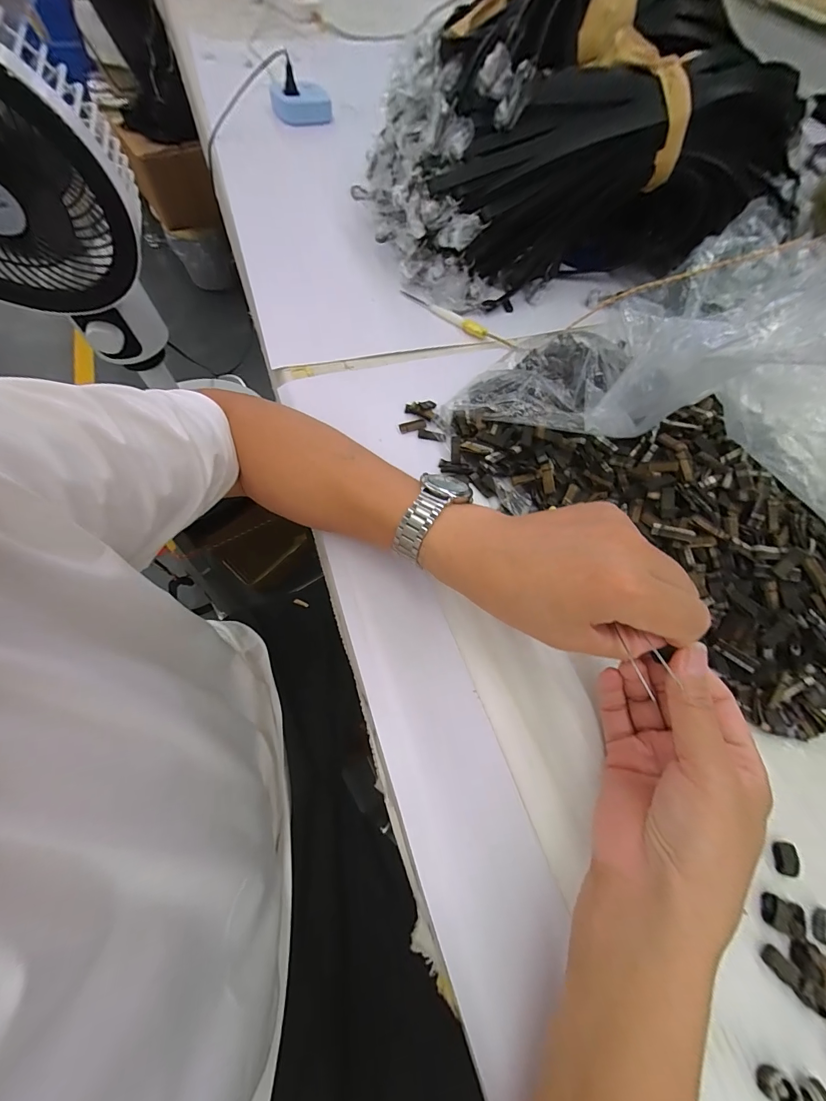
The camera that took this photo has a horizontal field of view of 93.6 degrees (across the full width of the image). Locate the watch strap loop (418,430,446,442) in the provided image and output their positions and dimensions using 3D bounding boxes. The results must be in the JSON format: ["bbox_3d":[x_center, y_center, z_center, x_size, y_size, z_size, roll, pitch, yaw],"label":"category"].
[{"bbox_3d":[0.020,-0.118,0.400,0.028,0.008,0.007,9,64,2],"label":"watch strap loop"}]

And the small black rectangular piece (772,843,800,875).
[{"bbox_3d":[0.243,0.201,0.253,0.013,0.005,0.018,8,64,1],"label":"small black rectangular piece"}]

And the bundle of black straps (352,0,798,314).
[{"bbox_3d":[0.181,-0.473,0.470,0.422,0.192,0.255,-18,66,-11],"label":"bundle of black straps"}]

